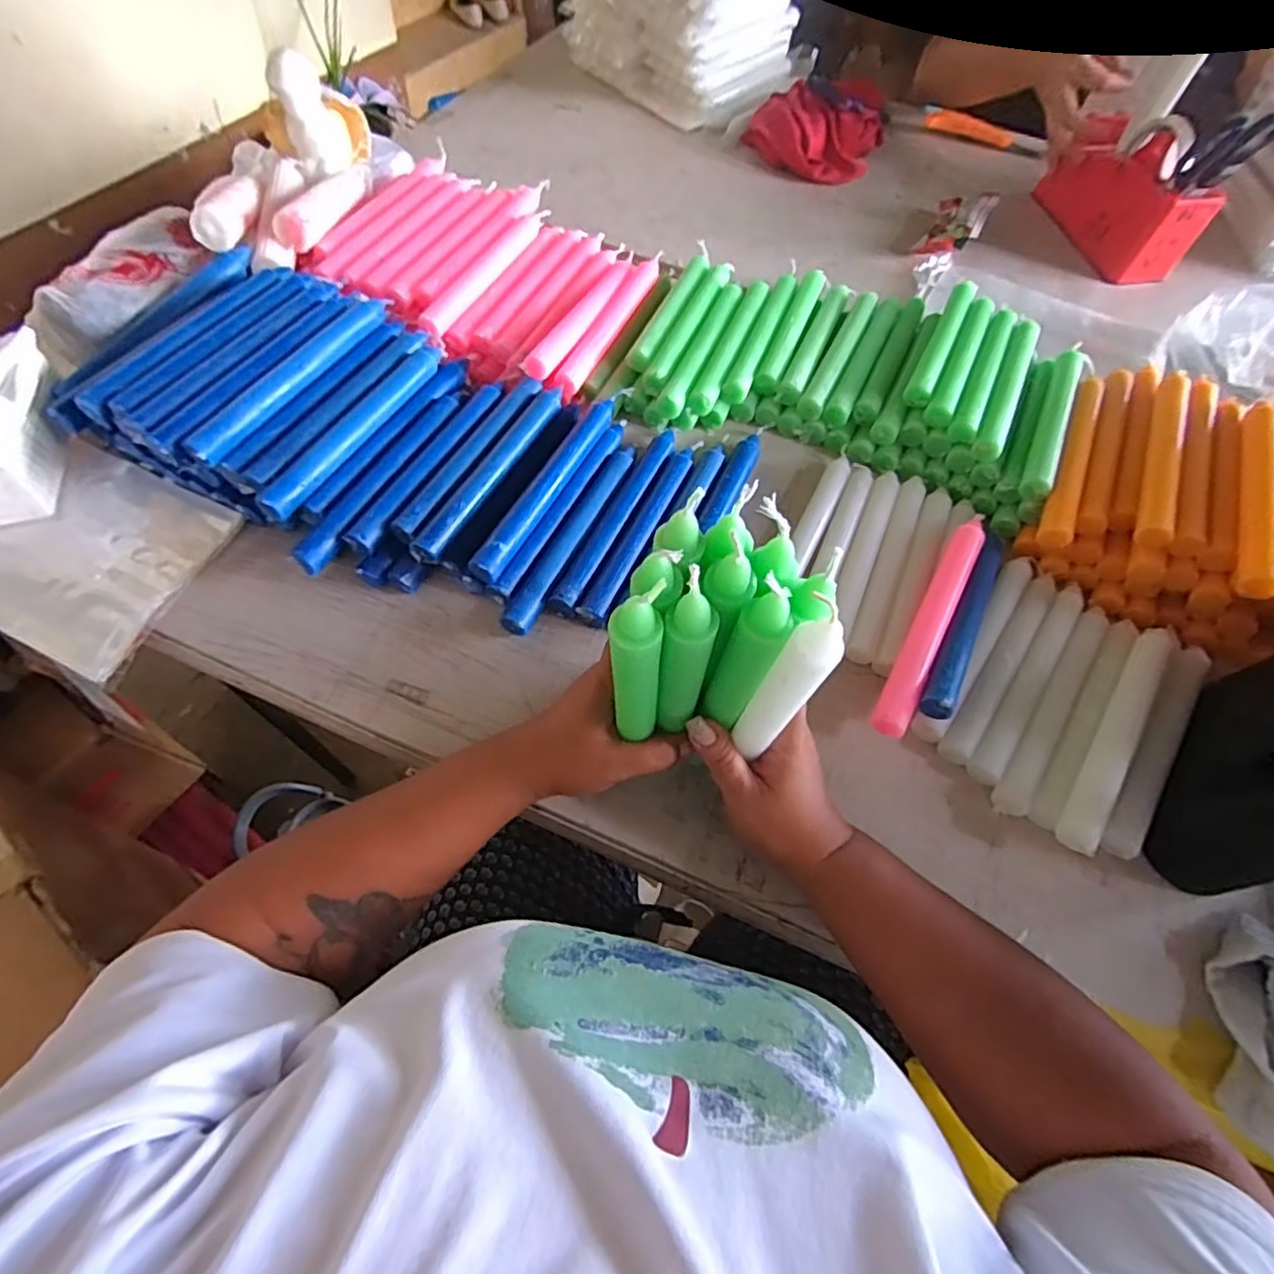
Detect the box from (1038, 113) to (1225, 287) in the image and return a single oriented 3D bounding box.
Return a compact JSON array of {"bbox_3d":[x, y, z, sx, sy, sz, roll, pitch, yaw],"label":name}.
[{"bbox_3d":[0.587,-0.539,0.775,0.070,0.095,0.211,-10,61,-10],"label":"box"}]

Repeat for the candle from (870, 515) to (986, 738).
[{"bbox_3d":[0.218,-0.013,0.469,0.024,0.024,0.207,29,62,12],"label":"candle"}]

